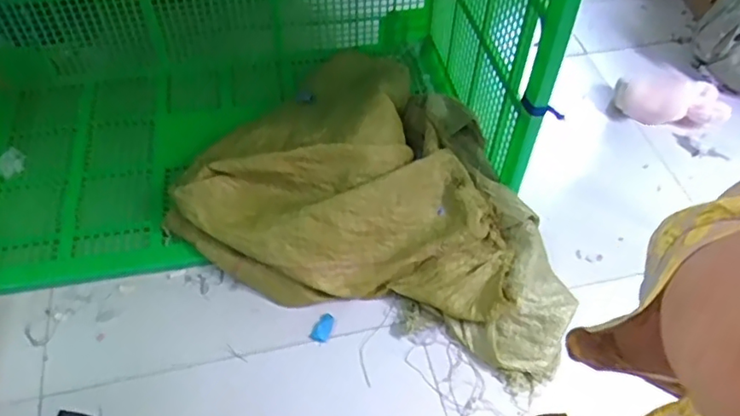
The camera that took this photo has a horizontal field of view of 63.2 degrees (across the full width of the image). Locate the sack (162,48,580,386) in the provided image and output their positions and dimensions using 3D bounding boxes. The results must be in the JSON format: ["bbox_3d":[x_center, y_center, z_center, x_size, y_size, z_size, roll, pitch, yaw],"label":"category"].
[{"bbox_3d":[0.053,-0.035,1.081,0.684,0.182,0.519,24,55,16],"label":"sack"}]

